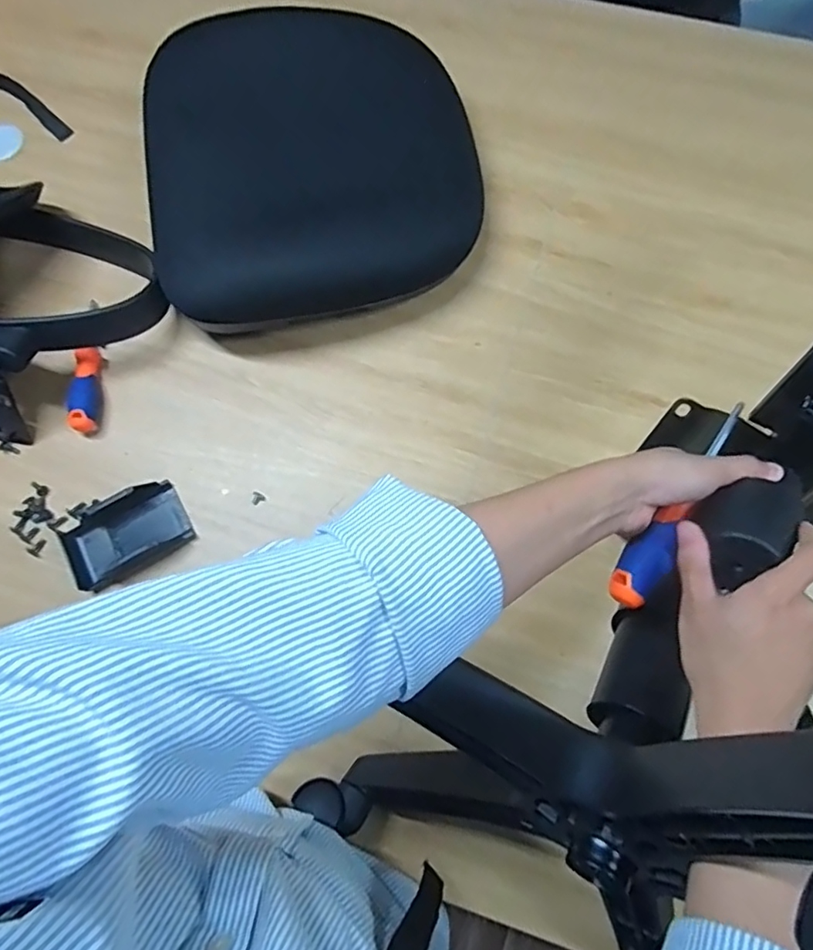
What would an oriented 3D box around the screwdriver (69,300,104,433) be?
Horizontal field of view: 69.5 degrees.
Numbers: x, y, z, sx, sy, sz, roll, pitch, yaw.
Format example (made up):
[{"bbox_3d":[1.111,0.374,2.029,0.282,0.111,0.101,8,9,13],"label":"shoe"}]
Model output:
[{"bbox_3d":[-0.390,-0.106,0.713,0.030,0.033,0.105,-8,72,-1],"label":"screwdriver"}]

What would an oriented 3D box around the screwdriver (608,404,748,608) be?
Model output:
[{"bbox_3d":[0.207,0.018,0.433,0.029,0.027,0.180,35,76,12],"label":"screwdriver"}]

